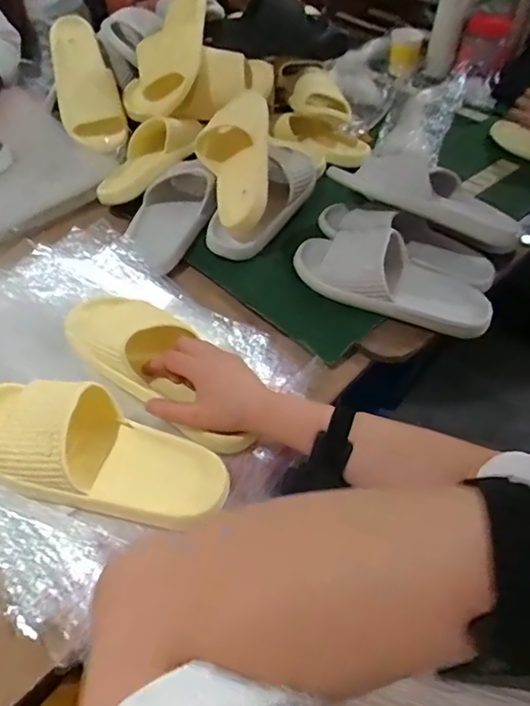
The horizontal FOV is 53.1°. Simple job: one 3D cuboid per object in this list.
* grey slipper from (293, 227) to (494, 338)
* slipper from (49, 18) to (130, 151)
[{"bbox_3d":[0.165,-0.106,0.682,0.262,0.065,0.111,24,53,18],"label":"grey slipper"},{"bbox_3d":[-0.313,-0.461,0.917,0.100,0.079,0.256,-19,87,-17],"label":"slipper"}]

